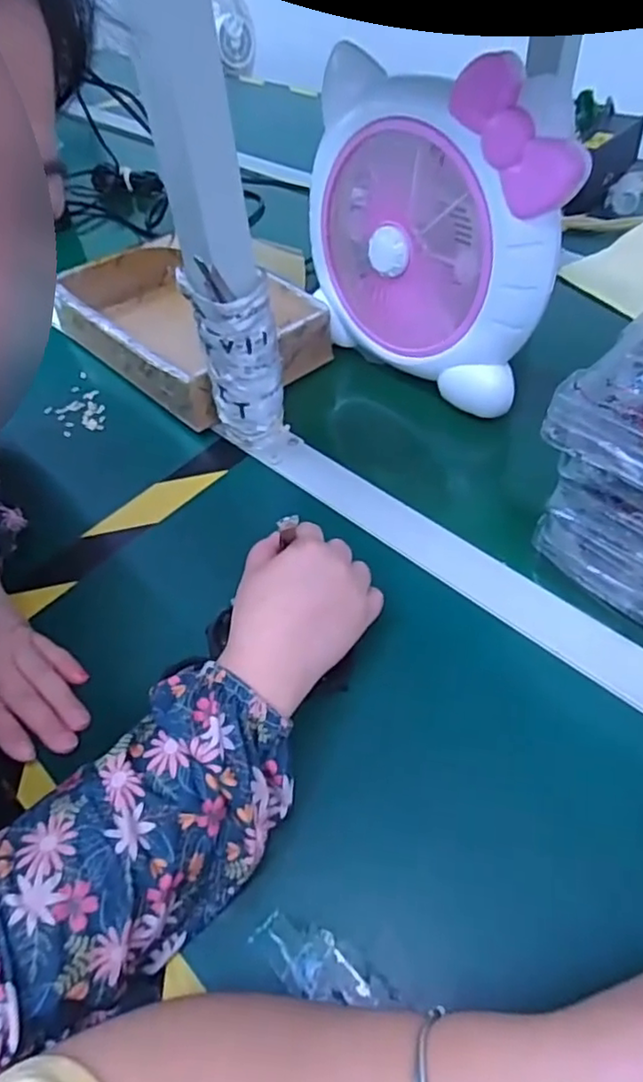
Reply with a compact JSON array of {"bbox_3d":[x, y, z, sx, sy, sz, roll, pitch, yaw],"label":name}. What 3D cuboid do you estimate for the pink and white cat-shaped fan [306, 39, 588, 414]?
[{"bbox_3d":[0.086,-0.257,0.547,0.082,0.240,0.249,-36,56,-21],"label":"pink and white cat-shaped fan"}]

